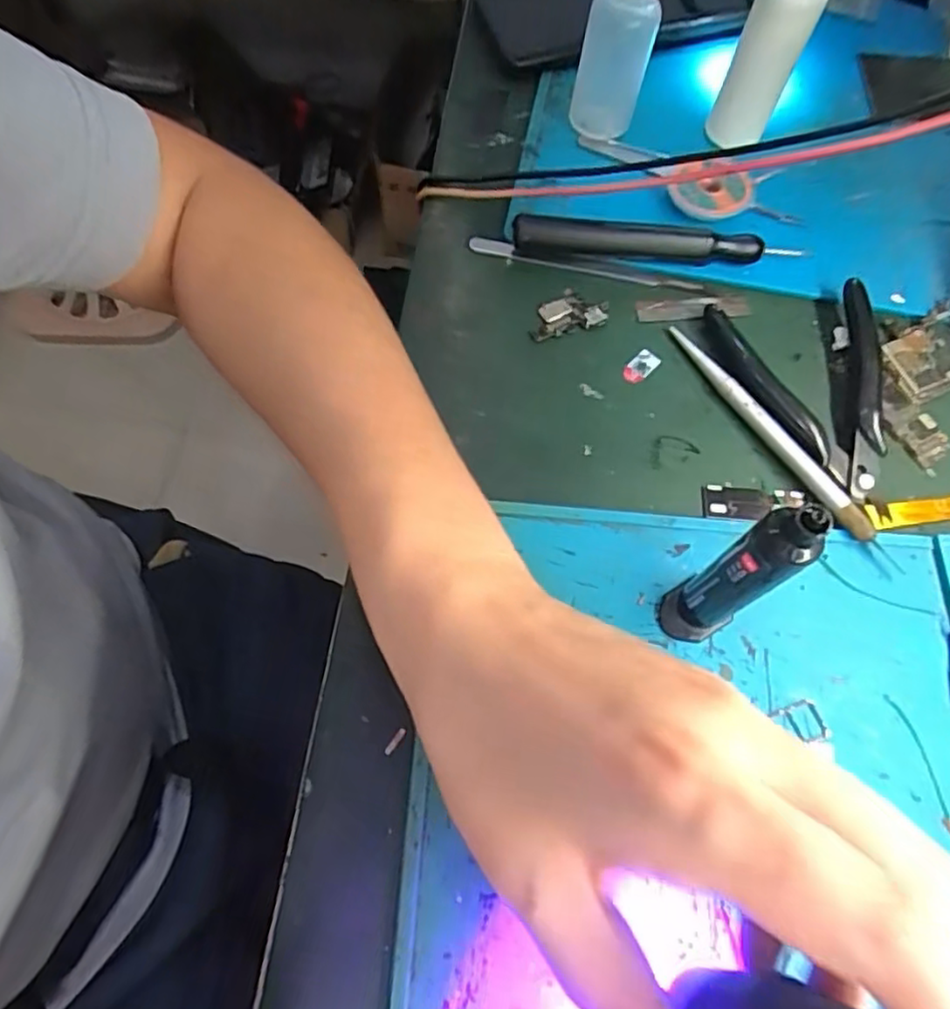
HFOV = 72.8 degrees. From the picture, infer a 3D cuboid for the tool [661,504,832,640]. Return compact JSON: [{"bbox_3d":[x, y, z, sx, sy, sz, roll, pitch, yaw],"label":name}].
[{"bbox_3d":[0.084,0.025,0.212,0.018,0.092,0.020,-34,71,-16],"label":"tool"}]

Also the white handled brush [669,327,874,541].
[{"bbox_3d":[0.130,-0.036,0.287,0.014,0.010,0.124,-27,69,-14],"label":"white handled brush"}]

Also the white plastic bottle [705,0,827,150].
[{"bbox_3d":[0.145,-0.228,0.313,0.031,0.125,0.029,23,66,8],"label":"white plastic bottle"}]

